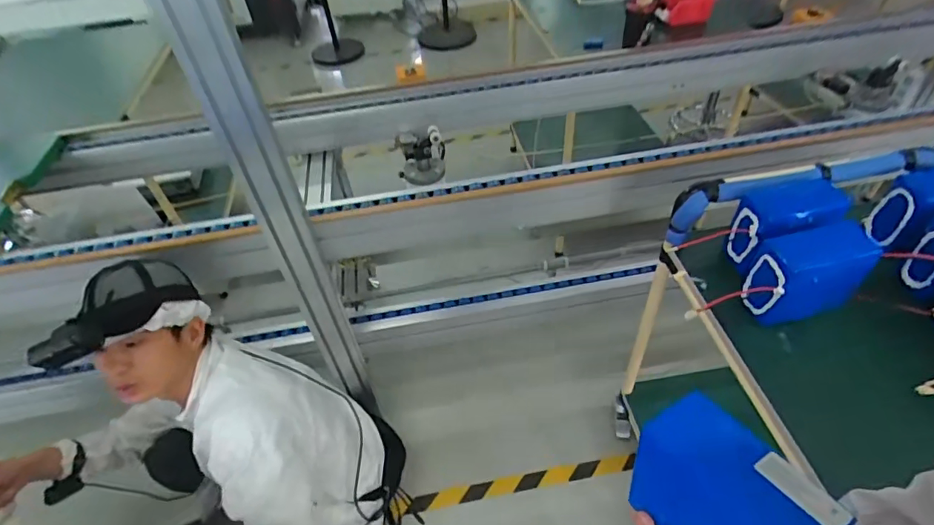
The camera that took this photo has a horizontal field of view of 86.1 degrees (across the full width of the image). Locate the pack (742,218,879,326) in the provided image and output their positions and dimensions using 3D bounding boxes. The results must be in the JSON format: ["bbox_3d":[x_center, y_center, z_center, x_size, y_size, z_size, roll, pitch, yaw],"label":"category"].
[{"bbox_3d":[0.527,0.019,0.783,0.178,0.117,0.089,-13,46,-7],"label":"pack"}]

